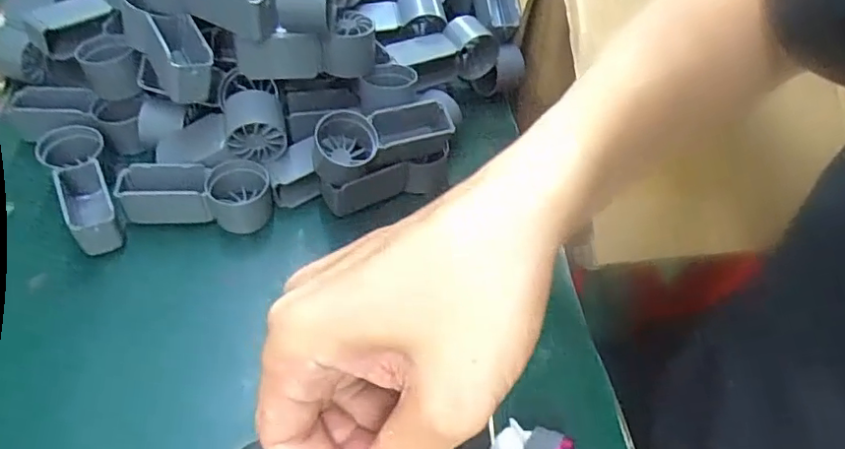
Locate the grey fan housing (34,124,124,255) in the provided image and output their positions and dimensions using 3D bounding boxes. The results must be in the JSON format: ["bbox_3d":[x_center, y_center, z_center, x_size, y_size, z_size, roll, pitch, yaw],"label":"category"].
[{"bbox_3d":[-0.219,-0.026,0.391,0.039,0.032,0.101,-26,58,-25],"label":"grey fan housing"}]

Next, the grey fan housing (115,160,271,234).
[{"bbox_3d":[-0.149,-0.019,0.396,0.093,0.032,0.038,-2,51,-8],"label":"grey fan housing"}]

